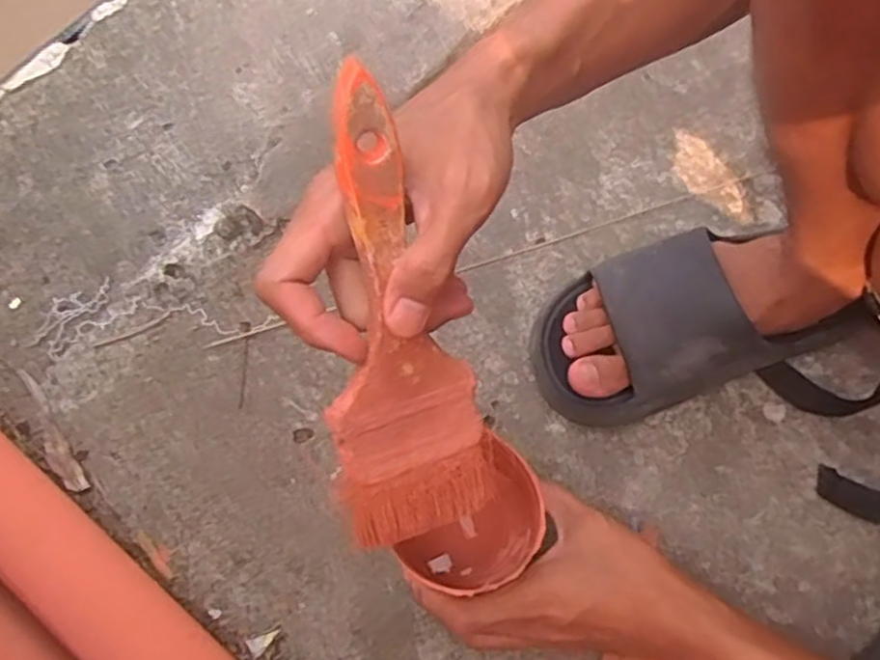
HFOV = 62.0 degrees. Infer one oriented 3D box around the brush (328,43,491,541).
[{"bbox_3d":[-0.018,0.001,0.290,0.064,0.022,0.195,-9,115,-3],"label":"brush"}]

